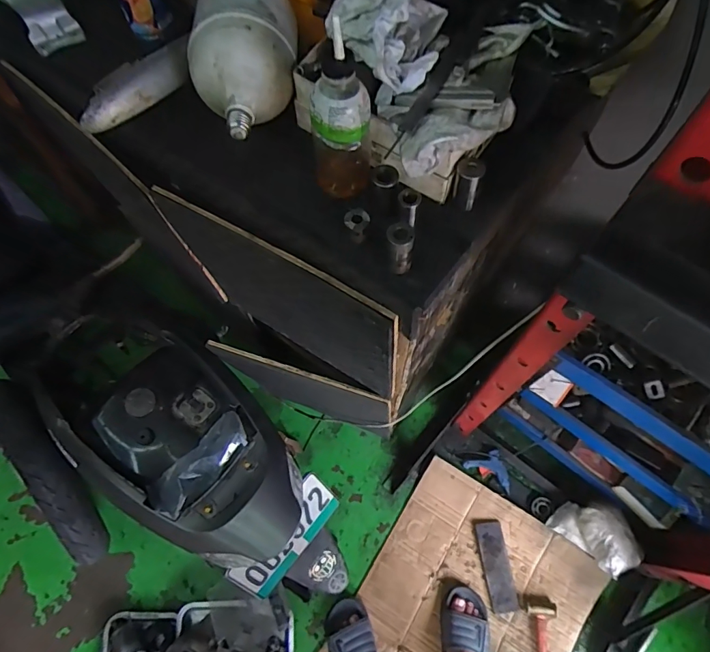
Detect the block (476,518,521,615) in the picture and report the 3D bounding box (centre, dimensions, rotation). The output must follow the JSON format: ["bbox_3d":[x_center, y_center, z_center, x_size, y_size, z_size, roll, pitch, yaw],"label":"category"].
[{"bbox_3d":[0.372,0.628,1.179,0.070,0.016,0.212,-9,67,-1],"label":"block"}]

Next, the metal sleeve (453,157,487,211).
[{"bbox_3d":[0.125,-0.159,0.497,0.027,0.056,0.030,18,69,10],"label":"metal sleeve"}]

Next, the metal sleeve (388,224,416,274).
[{"bbox_3d":[0.047,-0.078,0.464,0.026,0.055,0.026,-1,67,3],"label":"metal sleeve"}]

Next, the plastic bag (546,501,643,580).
[{"bbox_3d":[0.625,0.531,1.155,0.138,0.118,0.189,-42,71,-14],"label":"plastic bag"}]

